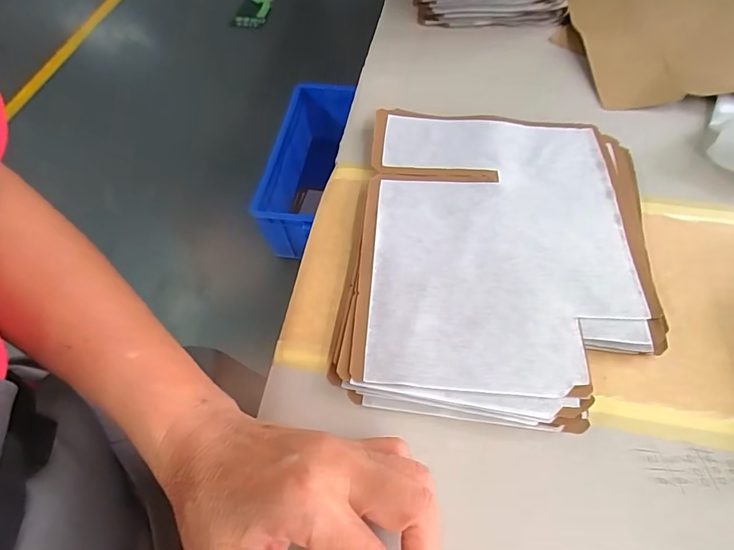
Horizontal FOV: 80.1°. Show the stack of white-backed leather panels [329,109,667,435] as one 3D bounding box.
[{"bbox_3d":[0.097,-0.024,0.315,0.206,0.014,0.253,6,59,6],"label":"stack of white-backed leather panels"}]

